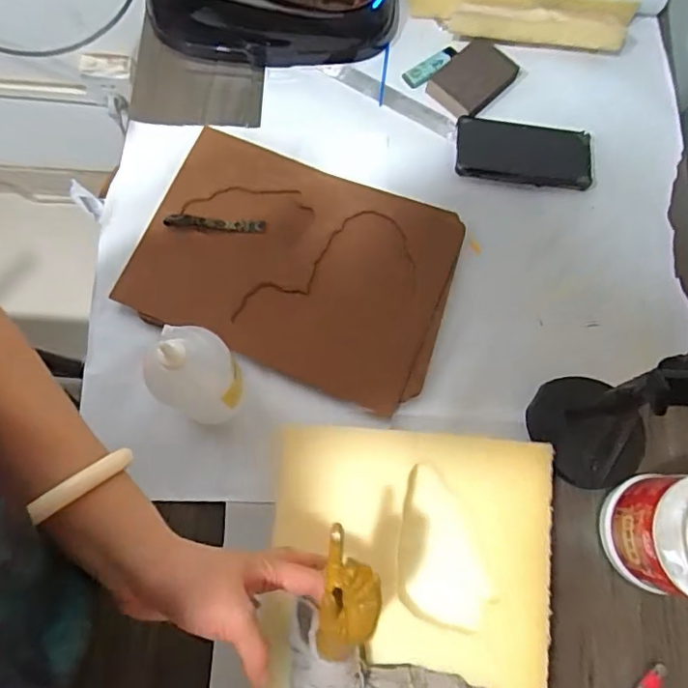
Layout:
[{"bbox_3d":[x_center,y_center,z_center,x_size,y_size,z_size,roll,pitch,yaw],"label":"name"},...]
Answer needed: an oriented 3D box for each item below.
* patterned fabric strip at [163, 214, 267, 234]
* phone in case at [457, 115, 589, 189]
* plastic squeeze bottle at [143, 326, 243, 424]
[{"bbox_3d":[-0.144,-0.134,0.627,0.110,0.005,0.016,4,76,-1],"label":"patterned fabric strip"},{"bbox_3d":[0.217,-0.230,0.684,0.163,0.014,0.074,7,76,0],"label":"phone in case"},{"bbox_3d":[-0.144,0.029,0.522,0.071,0.162,0.073,0,76,-2],"label":"plastic squeeze bottle"}]

